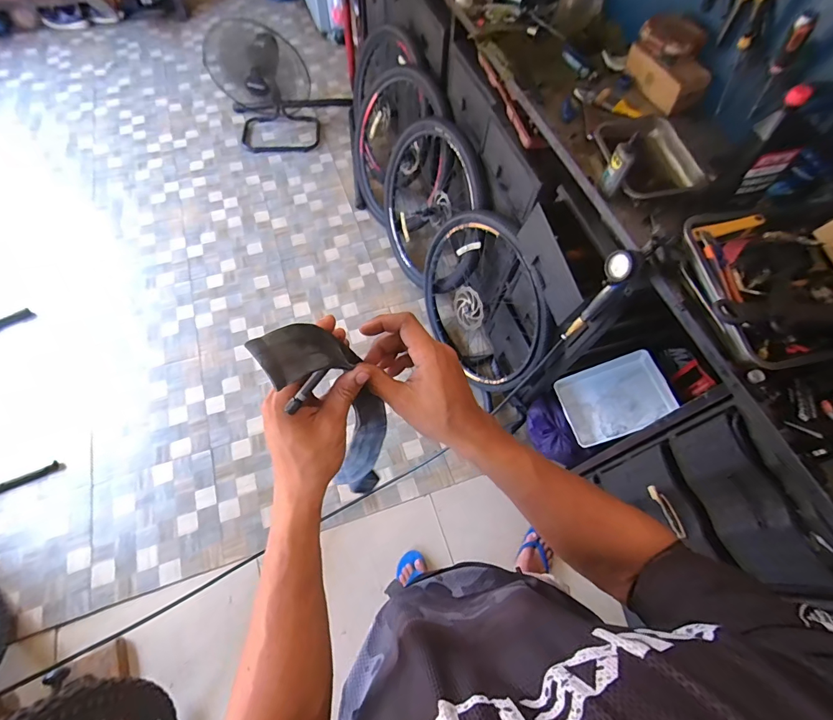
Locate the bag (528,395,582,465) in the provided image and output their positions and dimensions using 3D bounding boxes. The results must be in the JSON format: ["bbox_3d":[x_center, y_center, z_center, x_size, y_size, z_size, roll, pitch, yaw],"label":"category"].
[{"bbox_3d":[0.471,0.246,1.419,0.121,0.121,0.233,-17,66,-11],"label":"bag"}]

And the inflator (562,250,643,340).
[{"bbox_3d":[0.397,-0.134,0.889,0.064,0.260,0.068,34,67,13],"label":"inflator"}]

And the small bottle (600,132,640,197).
[{"bbox_3d":[0.427,-0.409,0.862,0.046,0.104,0.035,30,66,11],"label":"small bottle"}]

